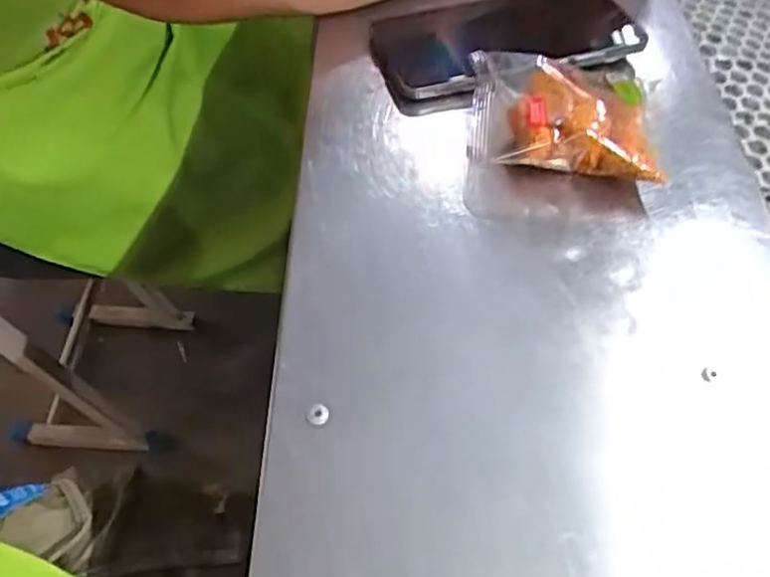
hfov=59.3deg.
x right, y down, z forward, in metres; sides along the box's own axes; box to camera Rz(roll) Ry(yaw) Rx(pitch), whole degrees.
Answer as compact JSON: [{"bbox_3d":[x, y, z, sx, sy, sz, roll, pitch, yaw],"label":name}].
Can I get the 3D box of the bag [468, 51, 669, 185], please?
[{"bbox_3d":[0.096,-0.090,0.361,0.101,0.034,0.073,8,55,2],"label":"bag"}]

